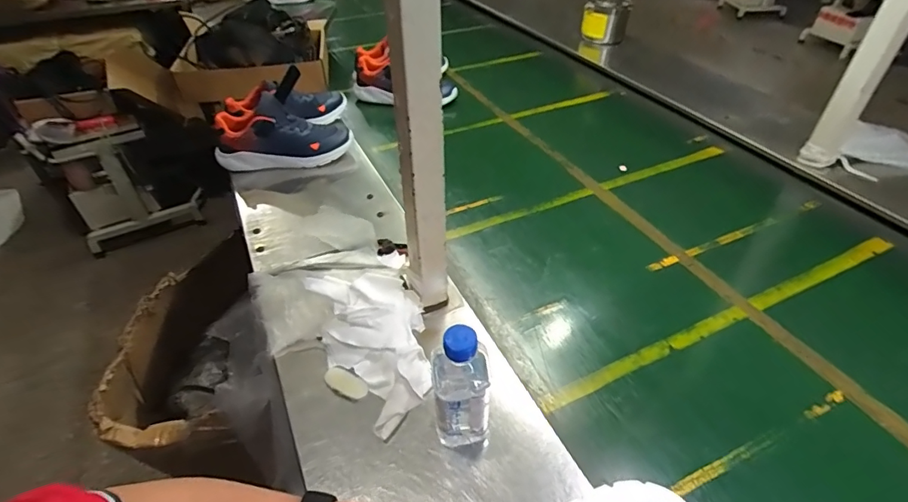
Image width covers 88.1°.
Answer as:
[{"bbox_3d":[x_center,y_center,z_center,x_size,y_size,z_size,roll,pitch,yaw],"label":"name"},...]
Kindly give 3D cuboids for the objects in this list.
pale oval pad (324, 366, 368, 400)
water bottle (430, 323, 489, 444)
[{"bbox_3d":[-0.135,0.165,0.585,0.061,0.004,0.026,22,47,23],"label":"pale oval pad"},{"bbox_3d":[0.008,0.139,0.491,0.060,0.163,0.062,2,42,3],"label":"water bottle"}]

